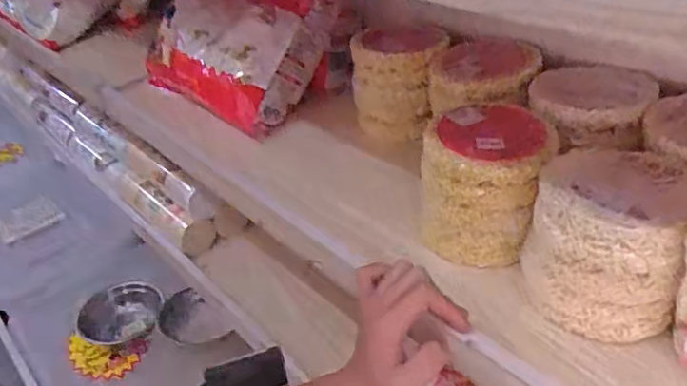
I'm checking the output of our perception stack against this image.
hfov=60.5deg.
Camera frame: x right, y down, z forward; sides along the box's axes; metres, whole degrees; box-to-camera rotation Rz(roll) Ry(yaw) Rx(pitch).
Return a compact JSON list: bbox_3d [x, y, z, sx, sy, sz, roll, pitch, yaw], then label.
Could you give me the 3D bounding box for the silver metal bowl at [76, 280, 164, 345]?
[{"bbox_3d":[-0.366,0.203,0.969,0.131,0.047,0.109,-11,34,-10],"label":"silver metal bowl"}]

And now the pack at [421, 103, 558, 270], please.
[{"bbox_3d":[0.125,-0.009,0.523,0.098,0.109,0.095,10,36,20],"label":"pack"}]

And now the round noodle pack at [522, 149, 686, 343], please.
[{"bbox_3d":[0.200,0.040,0.450,0.107,0.119,0.100,-3,34,2],"label":"round noodle pack"}]

